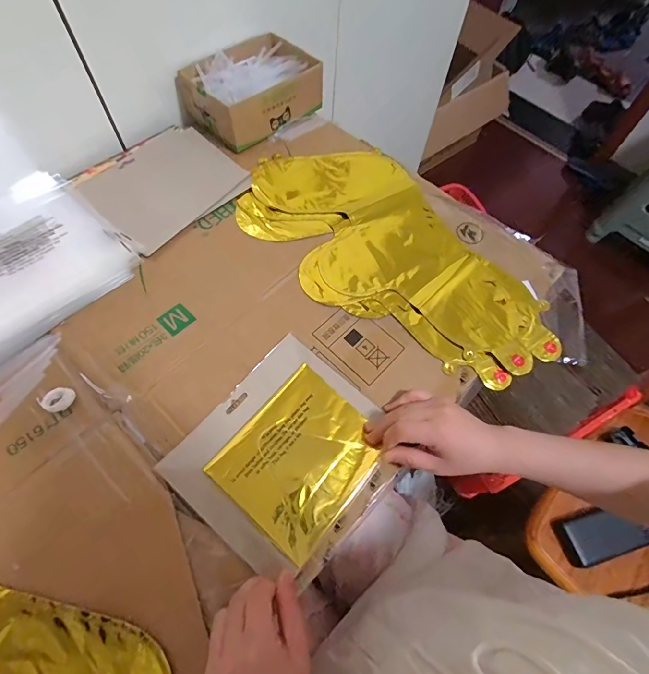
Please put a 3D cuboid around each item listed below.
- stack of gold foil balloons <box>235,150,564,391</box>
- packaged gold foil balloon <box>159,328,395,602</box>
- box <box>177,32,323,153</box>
[{"bbox_3d":[0.081,-0.111,0.500,0.224,0.009,0.433,-37,71,-20],"label":"stack of gold foil balloons"},{"bbox_3d":[-0.031,0.115,0.386,0.174,0.014,0.189,38,67,14],"label":"packaged gold foil balloon"},{"bbox_3d":[-0.108,-0.390,0.602,0.196,0.063,0.139,-38,71,-20],"label":"box"}]

